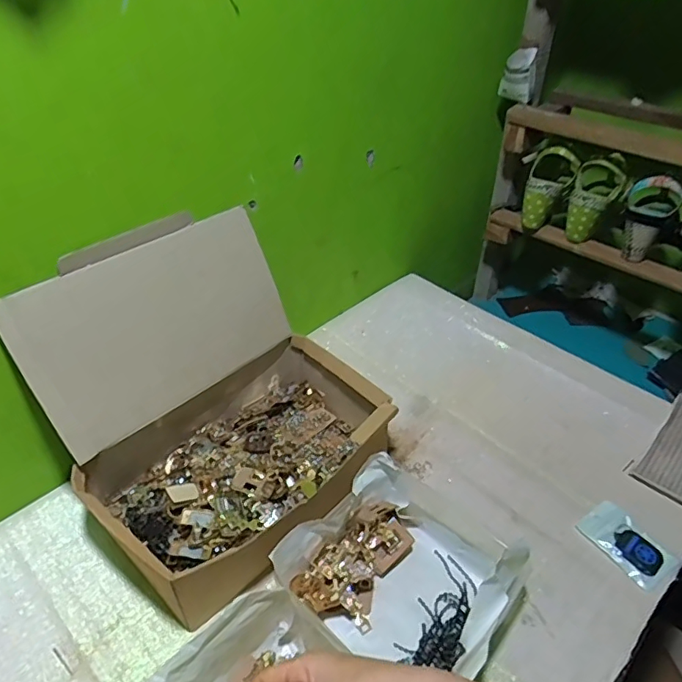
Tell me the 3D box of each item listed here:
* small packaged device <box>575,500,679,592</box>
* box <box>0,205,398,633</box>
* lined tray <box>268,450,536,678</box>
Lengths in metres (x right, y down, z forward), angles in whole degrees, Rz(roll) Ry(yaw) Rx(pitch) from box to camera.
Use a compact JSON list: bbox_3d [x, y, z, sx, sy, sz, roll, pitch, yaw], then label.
[{"bbox_3d":[0.341,0.240,0.632,0.066,0.015,0.098,-20,45,-23],"label":"small packaged device"},{"bbox_3d":[-0.133,0.069,0.612,0.311,0.276,0.330,33,50,31],"label":"box"},{"bbox_3d":[0.070,0.242,0.560,0.204,0.087,0.197,30,48,29],"label":"lined tray"}]

